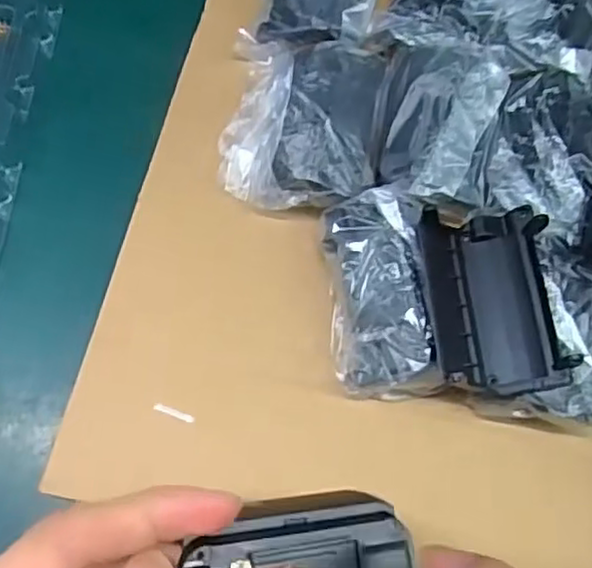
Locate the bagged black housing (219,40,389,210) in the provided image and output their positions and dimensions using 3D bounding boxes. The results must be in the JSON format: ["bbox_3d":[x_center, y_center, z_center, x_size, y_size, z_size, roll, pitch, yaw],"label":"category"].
[{"bbox_3d":[0.003,-0.070,0.292,0.064,0.022,0.079,9,67,-1],"label":"bagged black housing"}]

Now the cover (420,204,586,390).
[{"bbox_3d":[0.072,0.005,0.258,0.046,0.018,0.070,-1,68,-6],"label":"cover"}]

